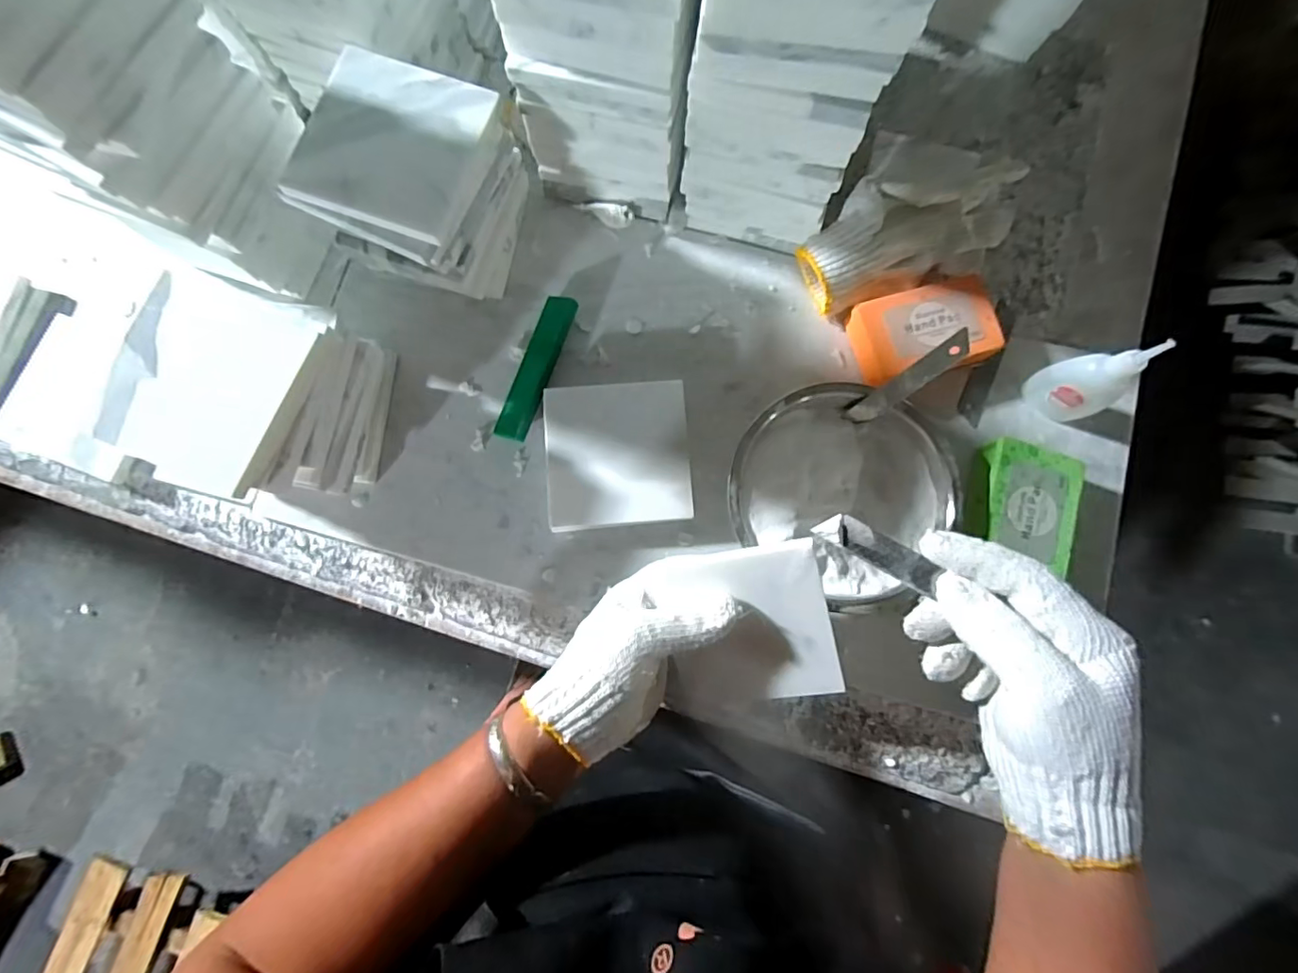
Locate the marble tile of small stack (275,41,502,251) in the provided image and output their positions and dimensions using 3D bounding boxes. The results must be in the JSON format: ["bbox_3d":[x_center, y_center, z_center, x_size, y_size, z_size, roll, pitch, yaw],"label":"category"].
[{"bbox_3d":[-0.153,-0.205,0.332,0.097,0.015,0.101,21,82,1],"label":"marble tile of small stack"}]

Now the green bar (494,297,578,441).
[{"bbox_3d":[-0.084,-0.089,0.413,0.026,0.011,0.113,20,82,1],"label":"green bar"}]

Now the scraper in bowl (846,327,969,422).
[{"bbox_3d":[0.169,-0.068,0.360,0.016,0.085,0.010,54,41,5],"label":"scraper in bowl"}]

